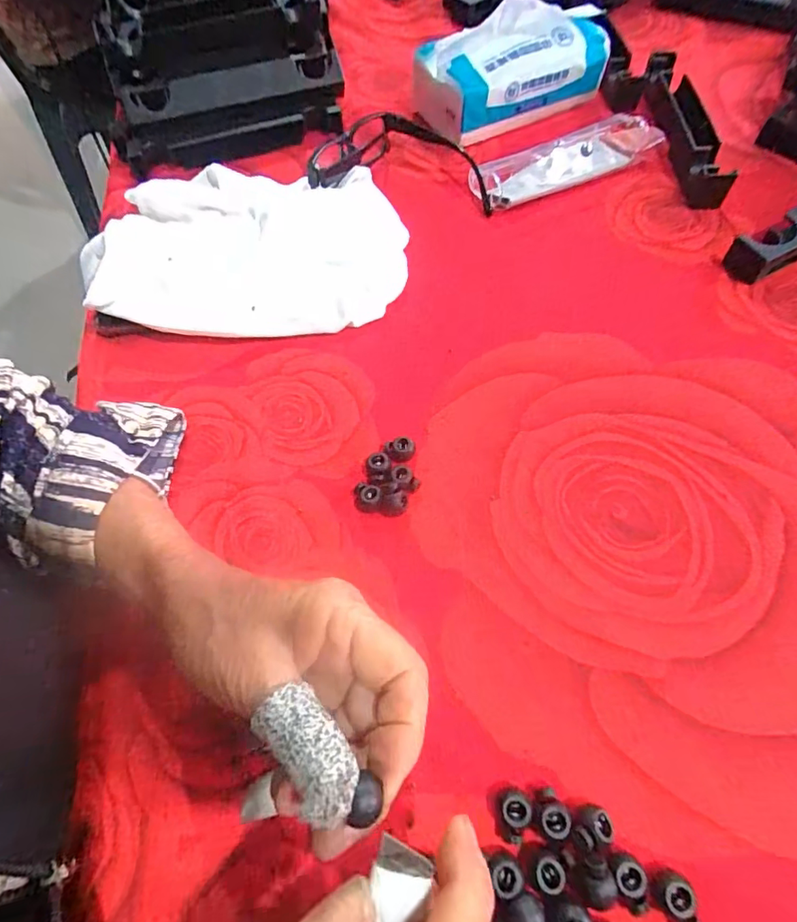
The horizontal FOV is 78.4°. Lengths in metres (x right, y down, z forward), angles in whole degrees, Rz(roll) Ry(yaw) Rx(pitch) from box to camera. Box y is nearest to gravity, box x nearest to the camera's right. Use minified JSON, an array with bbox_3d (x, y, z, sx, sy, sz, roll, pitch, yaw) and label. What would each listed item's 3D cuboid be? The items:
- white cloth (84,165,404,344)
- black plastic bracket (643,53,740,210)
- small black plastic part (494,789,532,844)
[{"bbox_3d":[-0.122,-0.167,0.380,0.251,0.040,0.170,1,62,4],"label":"white cloth"},{"bbox_3d":[0.250,-0.298,0.431,0.036,0.031,0.190,-2,62,3],"label":"black plastic bracket"},{"bbox_3d":[0.048,0.151,0.208,0.014,0.012,0.019,3,62,5],"label":"small black plastic part"}]

